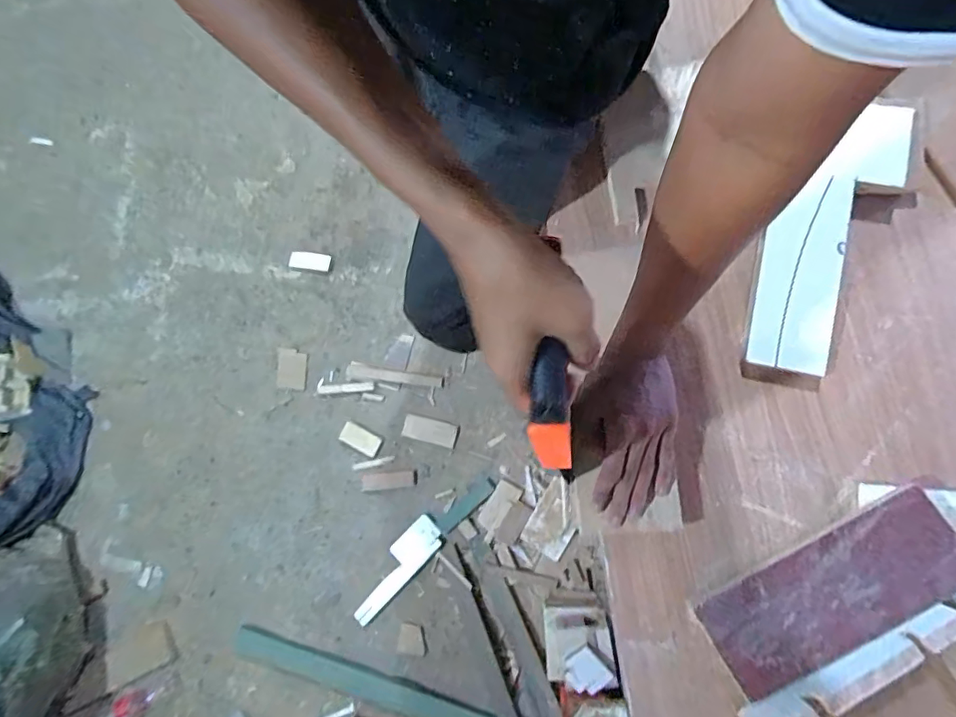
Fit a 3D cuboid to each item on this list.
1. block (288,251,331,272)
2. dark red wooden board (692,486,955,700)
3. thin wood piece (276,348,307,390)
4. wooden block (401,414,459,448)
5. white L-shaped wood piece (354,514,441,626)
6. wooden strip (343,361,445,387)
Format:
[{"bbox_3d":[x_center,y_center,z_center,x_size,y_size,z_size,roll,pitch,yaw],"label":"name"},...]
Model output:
[{"bbox_3d":[-0.446,-0.260,1.386,0.110,0.007,0.048,8,81,7],"label":"block"},{"bbox_3d":[0.333,0.219,0.490,0.238,0.011,0.091,-30,73,4],"label":"dark red wooden board"},{"bbox_3d":[-0.498,0.028,1.392,0.080,0.005,0.106,4,87,4],"label":"thin wood piece"},{"bbox_3d":[-0.123,0.184,1.331,0.138,0.013,0.059,14,82,8],"label":"wooden block"},{"bbox_3d":[-0.201,0.505,1.260,0.084,0.013,0.276,44,87,11],"label":"white L-shaped wood piece"},{"bbox_3d":[-0.216,0.046,1.367,0.252,0.012,0.037,9,82,7],"label":"wooden strip"}]

